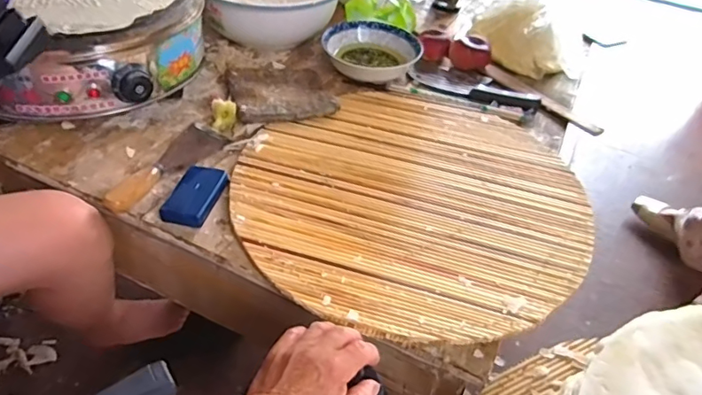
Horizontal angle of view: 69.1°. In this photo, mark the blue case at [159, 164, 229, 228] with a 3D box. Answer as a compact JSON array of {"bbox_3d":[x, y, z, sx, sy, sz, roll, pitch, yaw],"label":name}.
[{"bbox_3d":[-0.193,-0.001,0.629,0.051,0.023,0.095,10,45,8],"label":"blue case"}]

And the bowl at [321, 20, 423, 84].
[{"bbox_3d":[0.037,-0.268,0.937,0.163,0.053,0.157,1,44,-1],"label":"bowl"}]

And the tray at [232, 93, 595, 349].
[{"bbox_3d":[0.079,-0.014,0.662,0.432,0.009,0.436,1,44,-1],"label":"tray"}]

